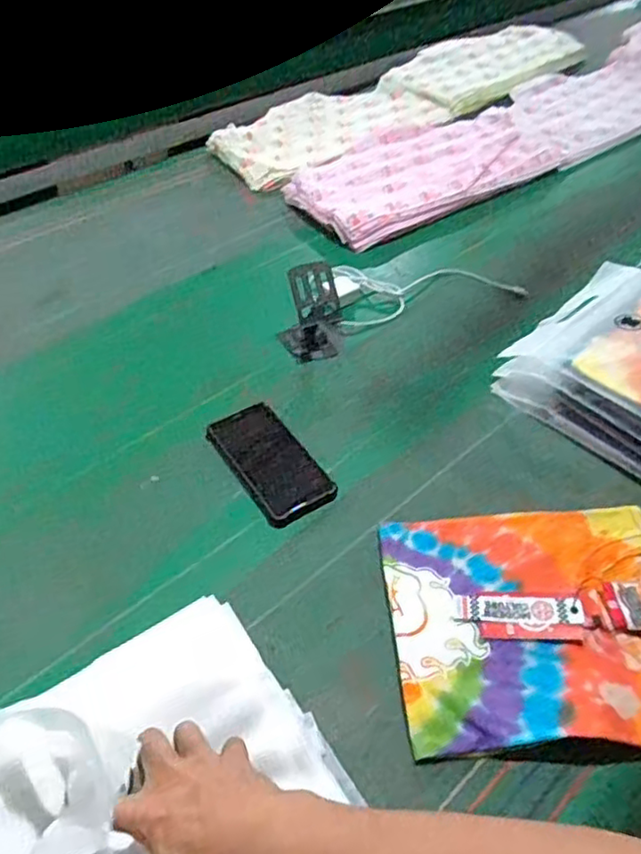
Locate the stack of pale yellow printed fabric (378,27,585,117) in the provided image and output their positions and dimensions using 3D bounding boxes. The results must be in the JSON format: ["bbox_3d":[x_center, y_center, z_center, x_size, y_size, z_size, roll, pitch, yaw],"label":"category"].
[{"bbox_3d":[0.389,-0.853,1.501,0.261,0.026,0.574,33,55,25],"label":"stack of pale yellow printed fabric"}]

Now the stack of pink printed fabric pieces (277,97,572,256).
[{"bbox_3d":[0.199,-0.465,1.139,0.512,0.029,0.245,-29,57,-26],"label":"stack of pink printed fabric pieces"}]

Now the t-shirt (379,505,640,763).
[{"bbox_3d":[0.195,0.172,0.584,0.254,0.034,0.217,0,49,-4],"label":"t-shirt"}]

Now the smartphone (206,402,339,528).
[{"bbox_3d":[-0.056,0.036,0.716,0.081,0.011,0.163,-25,56,-24],"label":"smartphone"}]

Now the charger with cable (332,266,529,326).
[{"bbox_3d":[0.158,-0.195,0.910,0.272,0.025,0.130,1,49,-4],"label":"charger with cable"}]

